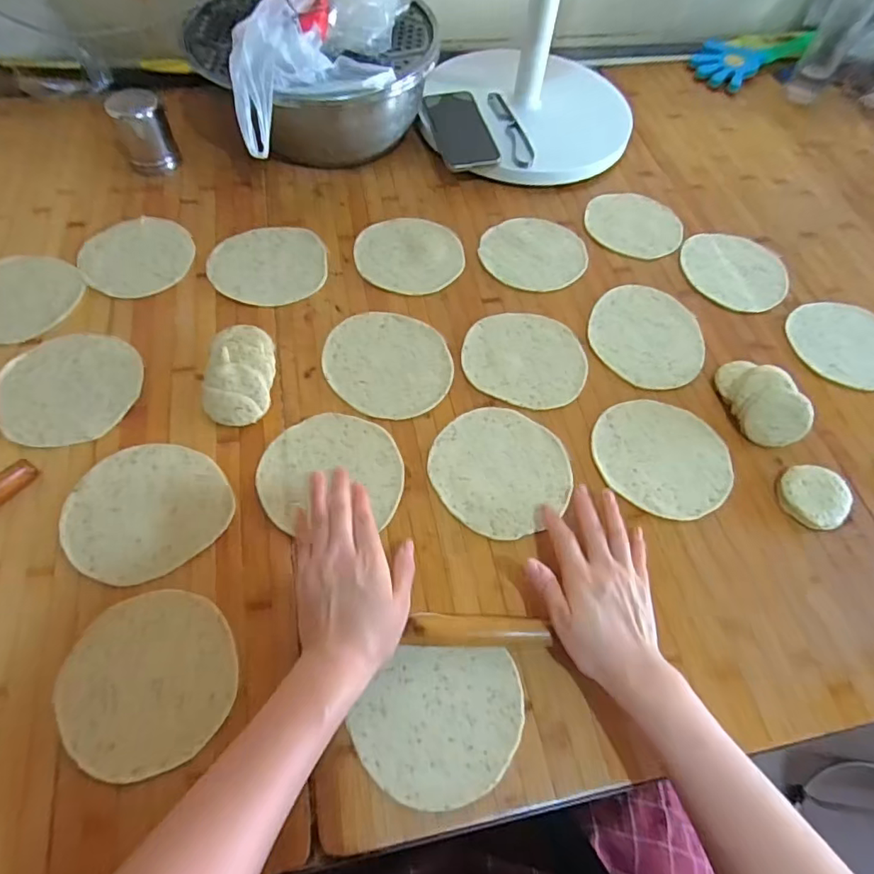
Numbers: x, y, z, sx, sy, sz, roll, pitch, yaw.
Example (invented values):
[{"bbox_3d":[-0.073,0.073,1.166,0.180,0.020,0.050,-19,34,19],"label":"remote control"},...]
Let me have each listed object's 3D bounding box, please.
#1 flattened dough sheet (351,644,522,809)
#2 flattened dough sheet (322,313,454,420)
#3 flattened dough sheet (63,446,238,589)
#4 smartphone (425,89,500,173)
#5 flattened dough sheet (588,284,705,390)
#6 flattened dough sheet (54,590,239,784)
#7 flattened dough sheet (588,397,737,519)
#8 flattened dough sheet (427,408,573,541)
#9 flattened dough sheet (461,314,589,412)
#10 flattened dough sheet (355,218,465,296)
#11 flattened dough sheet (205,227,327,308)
[{"bbox_3d":[0.003,0.218,0.406,0.125,0.005,0.105,2,60,-2],"label":"flattened dough sheet"},{"bbox_3d":[-0.054,-0.083,0.570,0.124,0.004,0.142,-34,68,-20],"label":"flattened dough sheet"},{"bbox_3d":[-0.261,0.061,0.477,0.131,0.007,0.127,-31,66,-19],"label":"flattened dough sheet"},{"bbox_3d":[0.032,-0.430,0.743,0.074,0.015,0.159,-12,62,-5],"label":"smartphone"},{"bbox_3d":[0.240,-0.118,0.609,0.129,0.005,0.139,22,61,9],"label":"flattened dough sheet"},{"bbox_3d":[-0.222,0.187,0.411,0.124,0.007,0.129,-24,64,-16],"label":"flattened dough sheet"},{"bbox_3d":[0.224,0.018,0.531,0.132,0.004,0.124,35,64,16],"label":"flattened dough sheet"},{"bbox_3d":[0.061,0.029,0.509,0.123,0.006,0.128,-37,69,-21],"label":"flattened dough sheet"},{"bbox_3d":[0.097,-0.088,0.582,0.133,0.004,0.120,23,62,10],"label":"flattened dough sheet"},{"bbox_3d":[-0.036,-0.225,0.653,0.124,0.007,0.133,-37,69,-21],"label":"flattened dough sheet"},{"bbox_3d":[-0.202,-0.207,0.635,0.136,0.005,0.121,2,60,-2],"label":"flattened dough sheet"}]

